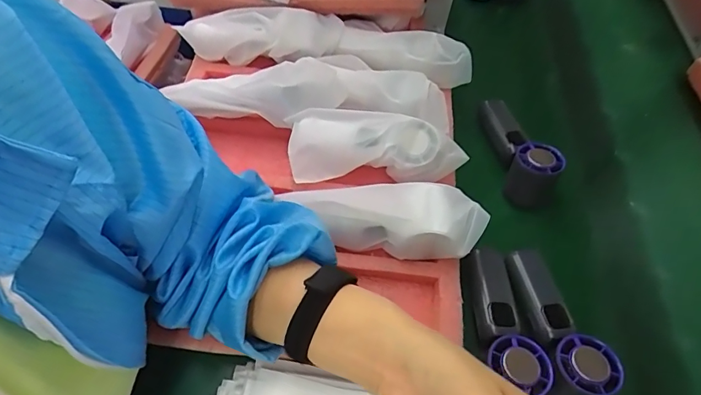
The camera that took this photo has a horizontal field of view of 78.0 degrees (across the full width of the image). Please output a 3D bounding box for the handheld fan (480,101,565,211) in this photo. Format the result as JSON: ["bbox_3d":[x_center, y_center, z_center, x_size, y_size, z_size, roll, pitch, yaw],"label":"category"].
[{"bbox_3d":[0.216,-0.068,0.549,0.054,0.069,0.165,-2,57,-5],"label":"handheld fan"}]

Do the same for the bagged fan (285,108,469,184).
[{"bbox_3d":[0.027,-0.058,0.475,0.184,0.047,0.072,1,57,-3],"label":"bagged fan"}]

